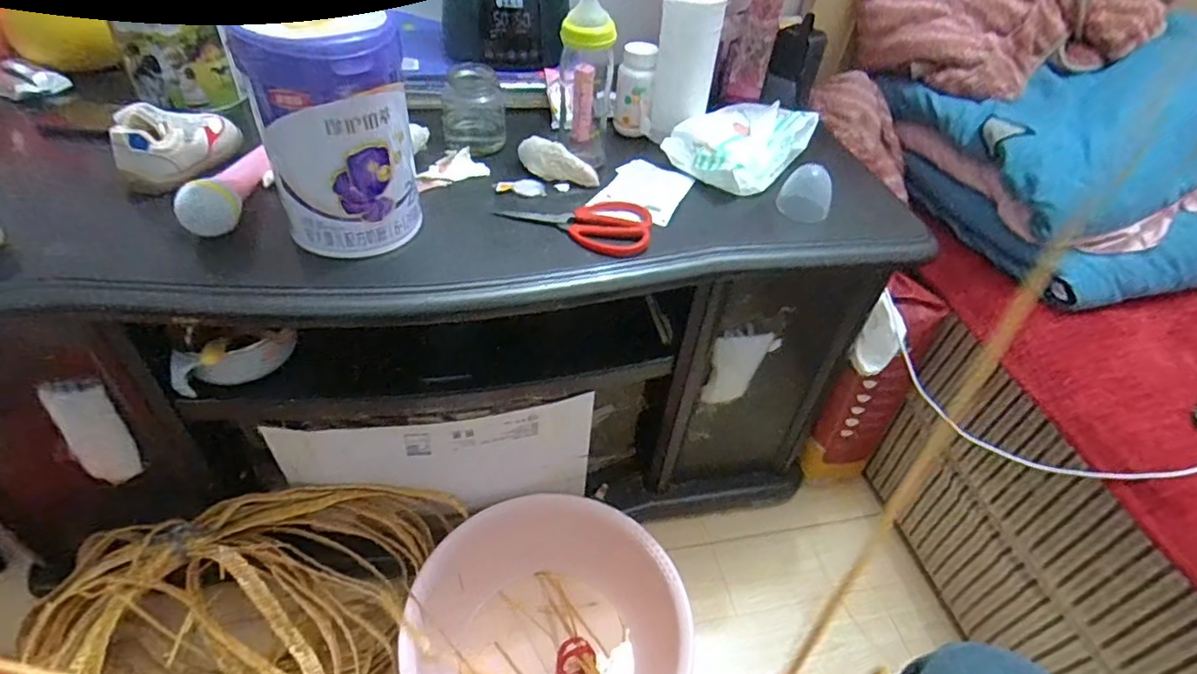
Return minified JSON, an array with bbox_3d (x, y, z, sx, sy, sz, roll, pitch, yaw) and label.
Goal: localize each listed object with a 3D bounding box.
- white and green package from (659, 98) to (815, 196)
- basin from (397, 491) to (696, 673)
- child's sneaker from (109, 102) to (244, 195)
[{"bbox_3d":[0.180,-0.241,0.745,0.130,0.047,0.186,37,51,28],"label":"white and green package"},{"bbox_3d":[-0.066,0.392,0.790,0.351,0.135,0.304,0,44,-7],"label":"basin"},{"bbox_3d":[-0.438,-0.201,0.615,0.073,0.060,0.121,9,43,2],"label":"child's sneaker"}]

